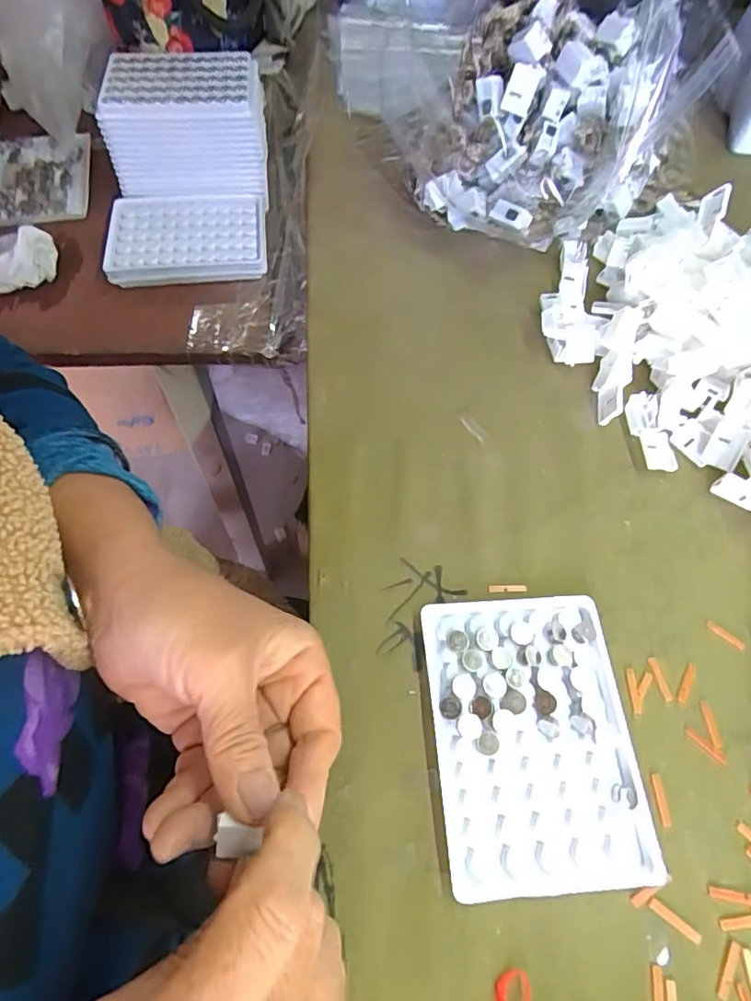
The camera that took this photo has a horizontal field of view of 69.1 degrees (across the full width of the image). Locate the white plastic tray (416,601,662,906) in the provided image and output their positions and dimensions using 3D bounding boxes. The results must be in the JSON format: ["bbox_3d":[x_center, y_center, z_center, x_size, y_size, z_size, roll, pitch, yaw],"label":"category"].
[{"bbox_3d":[0.076,0.111,0.263,0.094,0.008,0.129,-4,60,-1],"label":"white plastic tray"}]

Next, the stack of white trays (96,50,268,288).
[{"bbox_3d":[-0.162,-0.282,0.465,0.133,0.086,0.193,-1,62,-3],"label":"stack of white trays"}]

